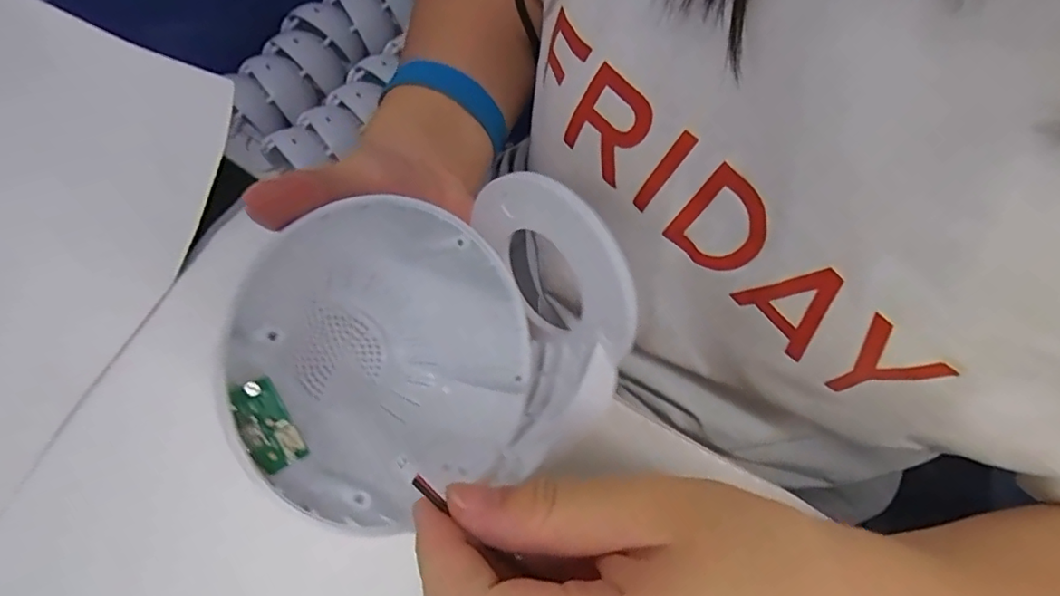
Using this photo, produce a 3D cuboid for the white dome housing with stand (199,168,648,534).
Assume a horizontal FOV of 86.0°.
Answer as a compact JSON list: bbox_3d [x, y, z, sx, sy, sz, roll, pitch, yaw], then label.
[{"bbox_3d":[-0.036,0.017,0.205,0.140,0.077,0.103,-17,74,-6],"label":"white dome housing with stand"}]

